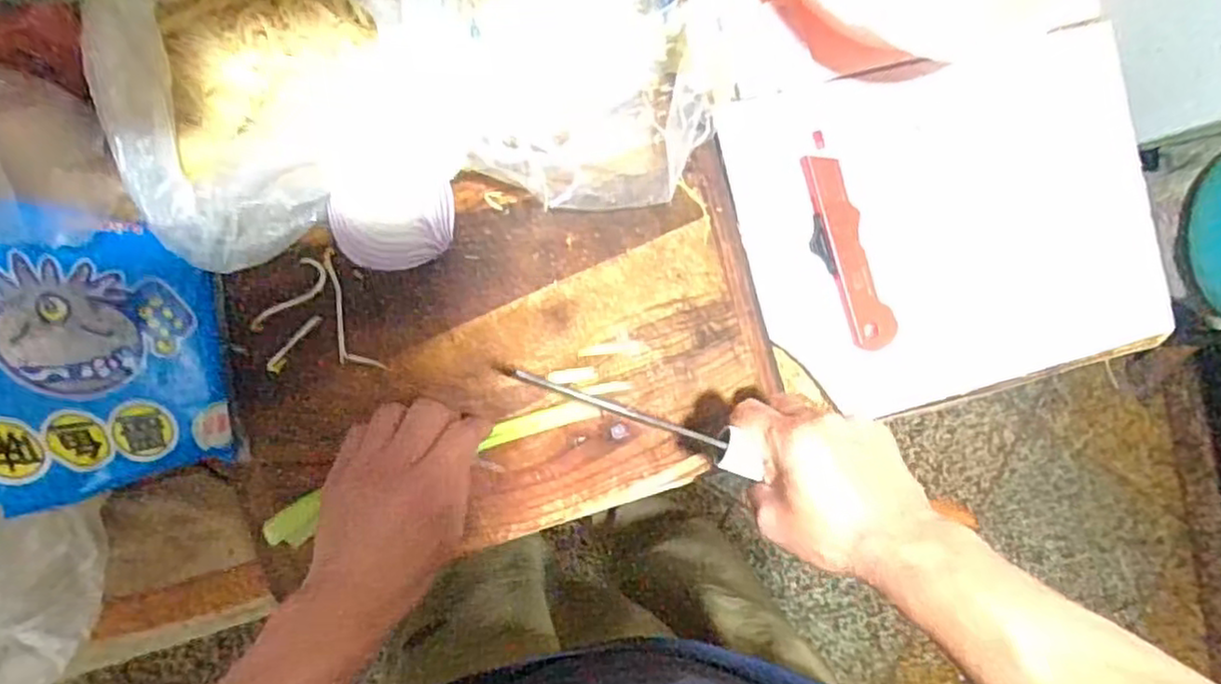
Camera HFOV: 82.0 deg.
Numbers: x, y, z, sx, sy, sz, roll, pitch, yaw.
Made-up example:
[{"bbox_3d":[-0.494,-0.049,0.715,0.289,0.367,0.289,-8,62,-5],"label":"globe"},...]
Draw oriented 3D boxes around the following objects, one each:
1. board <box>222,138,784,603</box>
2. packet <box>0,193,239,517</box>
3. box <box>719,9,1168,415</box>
[{"bbox_3d":[-0.071,0.018,0.510,0.381,0.013,0.240,-16,95,-7],"label":"board"},{"bbox_3d":[-0.292,0.003,0.391,0.031,0.179,0.159,-13,89,19],"label":"packet"},{"bbox_3d":[0.293,-0.096,0.586,0.374,0.033,0.272,-14,95,-7],"label":"box"}]

